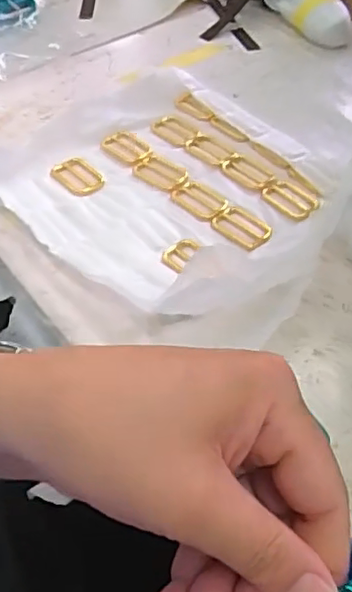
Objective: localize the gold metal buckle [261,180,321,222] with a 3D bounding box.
[{"bbox_3d":[0.092,-0.079,0.491,0.030,0.005,0.048,-34,56,-26],"label":"gold metal buckle"}]

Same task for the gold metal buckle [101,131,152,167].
[{"bbox_3d":[-0.042,-0.133,0.536,0.029,0.006,0.049,-37,57,-27],"label":"gold metal buckle"}]

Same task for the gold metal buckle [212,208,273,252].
[{"bbox_3d":[0.053,-0.054,0.469,0.032,0.004,0.045,-36,57,-27],"label":"gold metal buckle"}]

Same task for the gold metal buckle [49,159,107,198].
[{"bbox_3d":[-0.080,-0.099,0.505,0.033,0.009,0.045,-34,56,-26],"label":"gold metal buckle"}]

